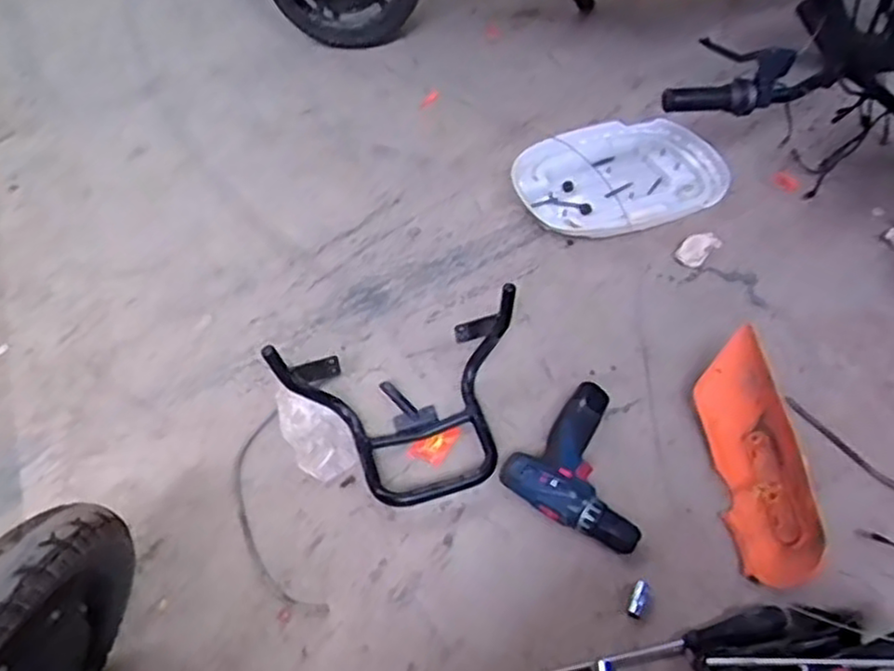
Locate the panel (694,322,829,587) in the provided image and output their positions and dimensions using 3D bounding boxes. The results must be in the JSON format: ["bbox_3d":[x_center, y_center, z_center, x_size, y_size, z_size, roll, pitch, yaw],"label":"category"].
[{"bbox_3d":[0.389,0.144,0.924,0.106,0.078,0.319,0,49,3],"label":"panel"}]

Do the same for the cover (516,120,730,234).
[{"bbox_3d":[0.320,-0.285,1.335,0.373,0.051,0.272,-22,51,-16],"label":"cover"}]

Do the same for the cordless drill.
[{"bbox_3d":[0.193,0.167,0.937,0.181,0.055,0.186,34,59,28],"label":"cordless drill"}]

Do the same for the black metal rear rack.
[{"bbox_3d":[-0.039,0.101,0.957,0.321,0.151,0.199,-15,50,-10],"label":"black metal rear rack"}]

